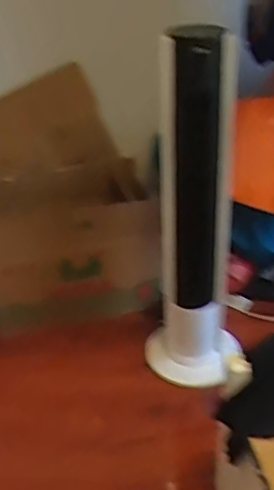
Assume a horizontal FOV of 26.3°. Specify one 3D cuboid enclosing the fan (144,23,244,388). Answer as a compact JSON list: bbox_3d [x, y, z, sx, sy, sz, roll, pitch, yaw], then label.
[{"bbox_3d":[0.179,-0.057,1.743,0.301,1.065,0.259,4,34,9],"label":"fan"}]

